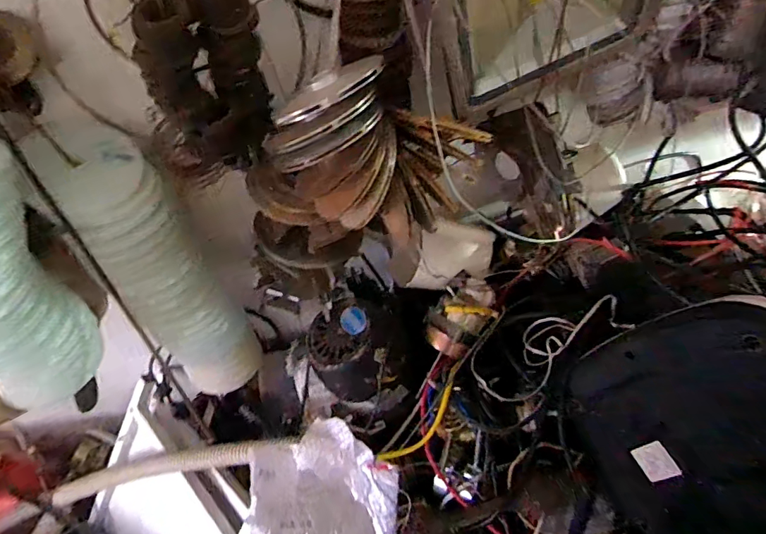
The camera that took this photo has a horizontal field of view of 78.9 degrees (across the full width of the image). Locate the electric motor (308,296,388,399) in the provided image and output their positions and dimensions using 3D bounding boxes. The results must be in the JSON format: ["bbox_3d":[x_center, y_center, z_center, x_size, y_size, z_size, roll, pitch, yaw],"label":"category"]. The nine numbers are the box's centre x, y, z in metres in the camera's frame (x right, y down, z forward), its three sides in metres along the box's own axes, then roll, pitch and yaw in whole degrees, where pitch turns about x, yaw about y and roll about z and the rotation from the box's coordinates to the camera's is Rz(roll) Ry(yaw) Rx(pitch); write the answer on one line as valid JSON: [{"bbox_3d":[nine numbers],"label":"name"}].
[{"bbox_3d":[-0.047,0.125,0.677,0.111,0.093,0.131,-31,54,6],"label":"electric motor"}]

